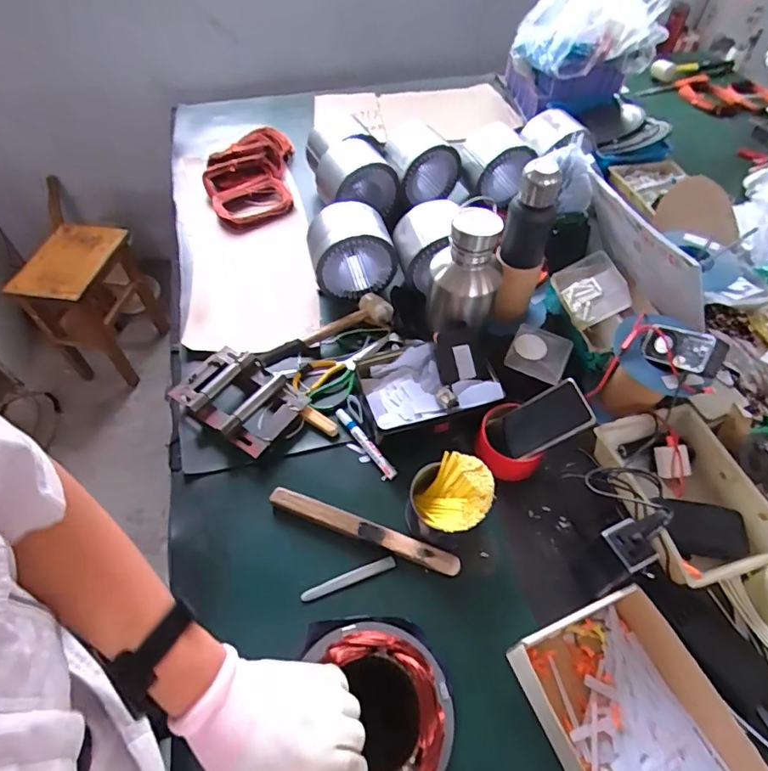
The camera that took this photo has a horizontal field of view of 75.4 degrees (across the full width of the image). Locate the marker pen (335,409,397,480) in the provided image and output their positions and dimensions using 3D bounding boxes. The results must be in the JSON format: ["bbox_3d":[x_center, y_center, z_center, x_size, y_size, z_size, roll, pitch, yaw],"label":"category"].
[{"bbox_3d":[-0.028,0.090,0.776,0.019,0.015,0.141,-33,62,-22],"label":"marker pen"}]

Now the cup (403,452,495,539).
[{"bbox_3d":[0.087,0.157,0.682,0.104,0.096,0.101,1,55,-1],"label":"cup"}]

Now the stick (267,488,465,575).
[{"bbox_3d":[-0.030,0.203,0.696,0.276,0.027,0.029,19,57,11],"label":"stick"}]

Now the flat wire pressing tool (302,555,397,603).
[{"bbox_3d":[-0.047,0.261,0.670,0.130,0.004,0.016,-18,70,-11],"label":"flat wire pressing tool"}]

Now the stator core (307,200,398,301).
[{"bbox_3d":[-0.062,-0.253,0.938,0.148,0.138,0.113,-14,57,-11],"label":"stator core"}]

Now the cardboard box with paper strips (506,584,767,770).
[{"bbox_3d":[0.287,0.378,0.554,0.199,0.051,0.247,-19,58,-14],"label":"cardboard box with paper strips"}]

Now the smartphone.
[{"bbox_3d":[0.231,0.057,0.742,0.148,0.010,0.078,-33,55,19],"label":"smartphone"}]

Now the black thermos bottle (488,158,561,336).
[{"bbox_3d":[0.231,-0.215,0.844,0.074,0.321,0.062,19,57,11],"label":"black thermos bottle"}]

